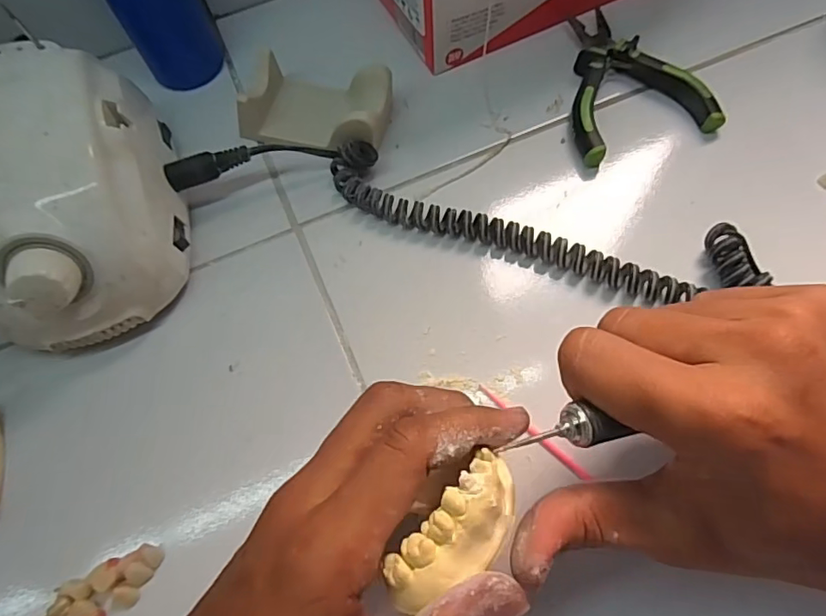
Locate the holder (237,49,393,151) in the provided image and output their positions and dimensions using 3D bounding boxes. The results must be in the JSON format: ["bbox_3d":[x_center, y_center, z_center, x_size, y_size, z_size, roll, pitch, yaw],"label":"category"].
[{"bbox_3d":[-0.058,-0.123,0.326,0.088,0.031,0.053,20,69,11],"label":"holder"}]

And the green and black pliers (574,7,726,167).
[{"bbox_3d":[0.126,-0.142,0.330,0.083,0.018,0.104,-17,67,-4],"label":"green and black pliers"}]

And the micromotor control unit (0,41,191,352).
[{"bbox_3d":[-0.178,-0.056,0.278,0.095,0.081,0.131,-20,67,-5],"label":"micromotor control unit"}]

